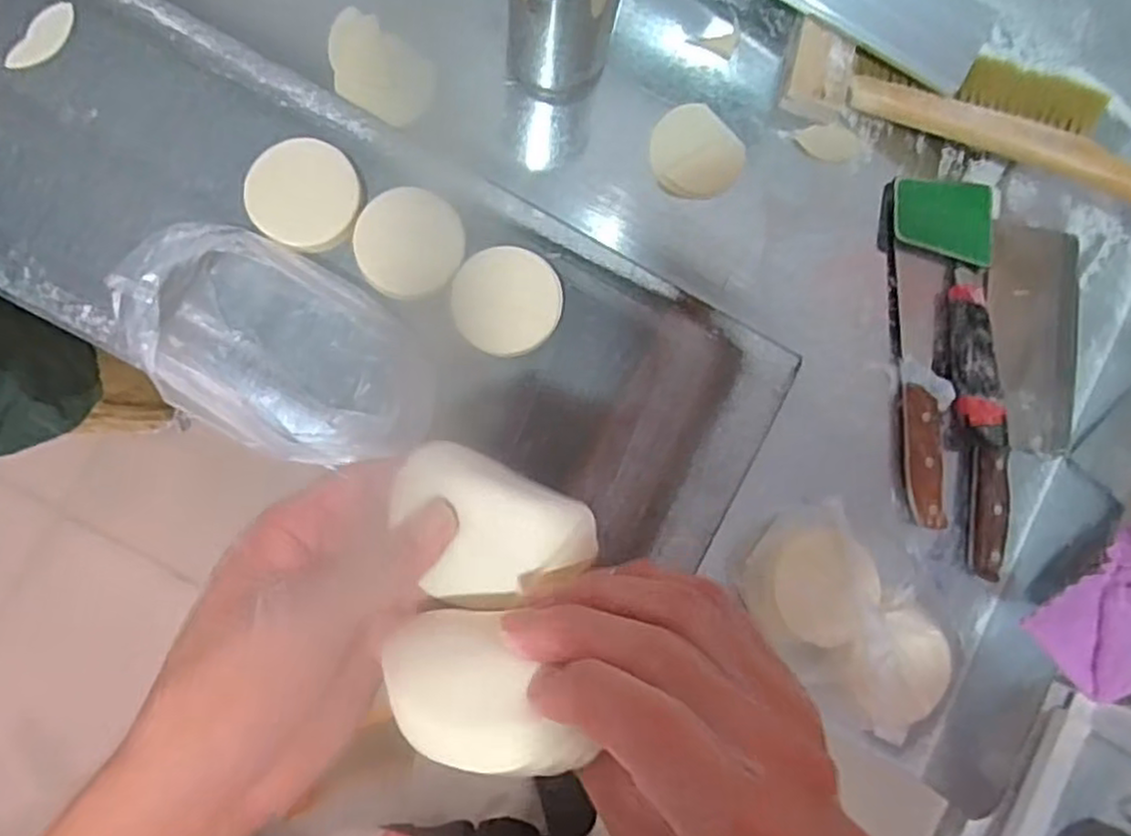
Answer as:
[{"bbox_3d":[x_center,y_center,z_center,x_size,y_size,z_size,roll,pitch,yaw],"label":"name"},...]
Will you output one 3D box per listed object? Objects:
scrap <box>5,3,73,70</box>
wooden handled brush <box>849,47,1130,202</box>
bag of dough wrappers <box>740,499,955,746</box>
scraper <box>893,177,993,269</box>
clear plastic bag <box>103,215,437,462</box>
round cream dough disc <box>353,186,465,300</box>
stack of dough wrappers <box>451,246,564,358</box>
[{"bbox_3d":[-0.420,-0.305,0.576,0.024,0.005,0.067,44,83,-1],"label":"scrap"},{"bbox_3d":[0.403,-0.246,0.603,0.320,0.030,0.095,32,83,19],"label":"wooden handled brush"},{"bbox_3d":[0.224,0.164,0.574,0.105,0.064,0.182,-43,91,-7],"label":"bag of dough wrappers"},{"bbox_3d":[0.343,-0.178,0.646,0.094,0.010,0.078,2,86,-5],"label":"scraper"},{"bbox_3d":[-0.215,-0.051,0.551,0.226,0.059,0.138,26,84,-3],"label":"clear plastic bag"},{"bbox_3d":[-0.126,-0.140,0.586,0.083,0.022,0.087,4,85,-5],"label":"round cream dough disc"},{"bbox_3d":[-0.047,-0.094,0.581,0.087,0.015,0.082,17,84,-4],"label":"stack of dough wrappers"}]

